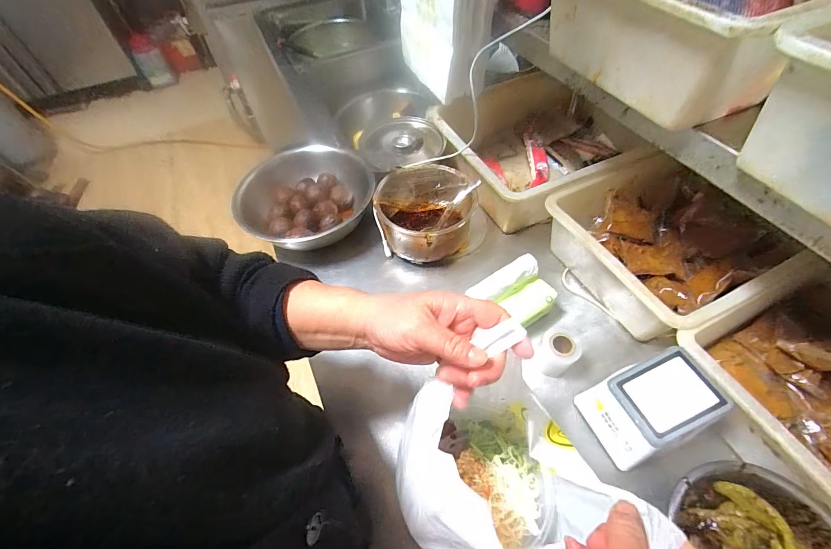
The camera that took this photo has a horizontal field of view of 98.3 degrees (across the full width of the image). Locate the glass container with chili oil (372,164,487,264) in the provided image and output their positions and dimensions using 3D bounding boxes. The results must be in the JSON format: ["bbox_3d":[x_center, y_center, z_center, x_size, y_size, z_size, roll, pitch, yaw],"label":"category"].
[{"bbox_3d":[0.029,-0.108,0.668,0.194,0.097,0.170,12,56,12],"label":"glass container with chili oil"}]

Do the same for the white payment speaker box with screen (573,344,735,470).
[{"bbox_3d":[0.292,0.165,0.454,0.118,0.097,0.102,-18,55,-10],"label":"white payment speaker box with screen"}]

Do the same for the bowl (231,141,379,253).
[{"bbox_3d":[-0.211,-0.154,0.722,0.262,0.078,0.230,26,60,20],"label":"bowl"}]

